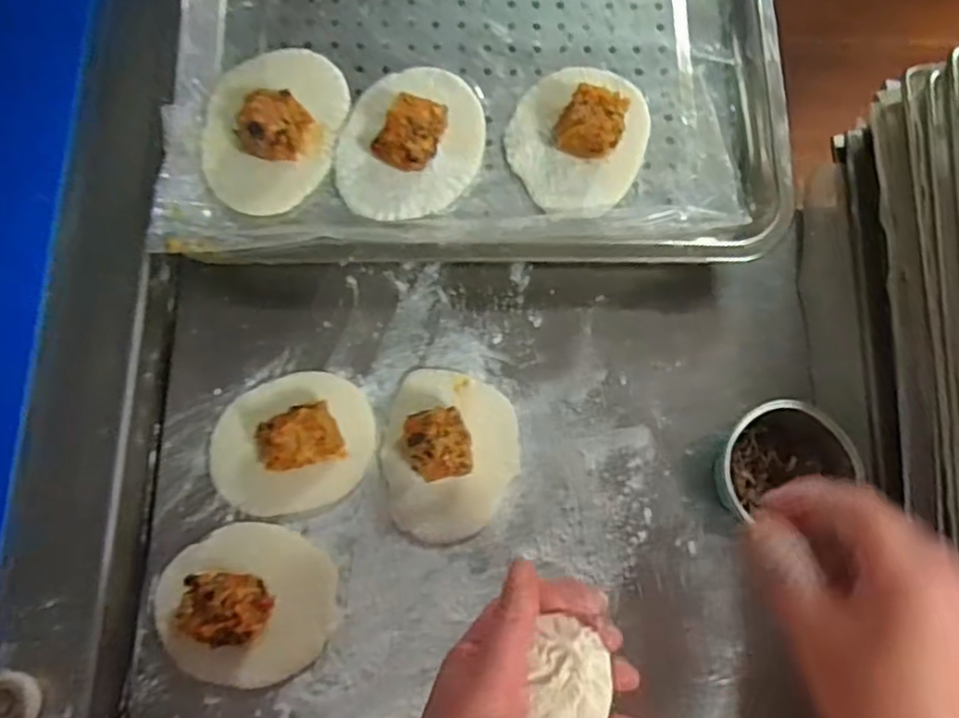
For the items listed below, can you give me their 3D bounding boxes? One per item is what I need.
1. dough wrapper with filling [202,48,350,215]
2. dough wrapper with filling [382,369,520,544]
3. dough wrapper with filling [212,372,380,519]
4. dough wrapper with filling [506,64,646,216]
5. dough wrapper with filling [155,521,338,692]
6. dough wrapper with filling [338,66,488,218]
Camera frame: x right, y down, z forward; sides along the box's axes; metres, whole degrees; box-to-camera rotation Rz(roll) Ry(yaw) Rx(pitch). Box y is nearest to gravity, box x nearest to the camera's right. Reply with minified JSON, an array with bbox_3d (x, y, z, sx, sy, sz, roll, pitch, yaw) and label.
[{"bbox_3d":[-0.131,-0.151,0.433,0.083,0.033,0.115,15,77,-1],"label":"dough wrapper with filling"},{"bbox_3d":[-0.016,0.055,0.424,0.082,0.038,0.104,-6,78,-5],"label":"dough wrapper with filling"},{"bbox_3d":[-0.115,0.048,0.424,0.097,0.034,0.084,-9,78,-6],"label":"dough wrapper with filling"},{"bbox_3d":[0.063,-0.144,0.441,0.084,0.033,0.099,24,77,2],"label":"dough wrapper with filling"},{"bbox_3d":[-0.137,0.140,0.398,0.105,0.035,0.089,10,77,-2],"label":"dough wrapper with filling"},{"bbox_3d":[-0.043,-0.141,0.437,0.085,0.033,0.106,18,77,0],"label":"dough wrapper with filling"}]

